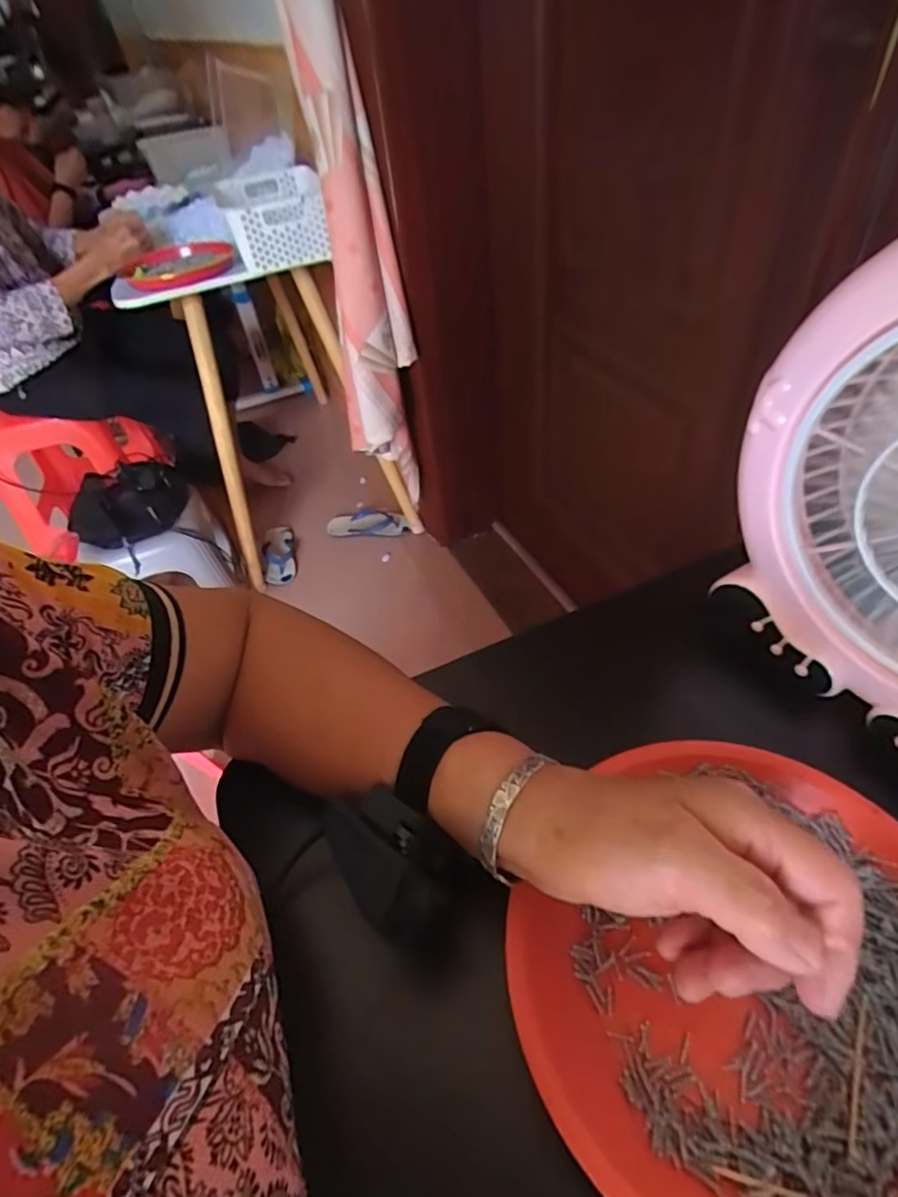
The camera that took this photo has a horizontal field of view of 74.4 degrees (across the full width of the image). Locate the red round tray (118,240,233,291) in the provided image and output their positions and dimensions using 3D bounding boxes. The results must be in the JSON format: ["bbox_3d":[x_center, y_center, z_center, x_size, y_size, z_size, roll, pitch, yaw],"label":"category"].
[{"bbox_3d":[-0.537,-0.668,1.177,0.217,0.020,0.256,-9,47,-1],"label":"red round tray"}]

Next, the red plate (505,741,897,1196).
[{"bbox_3d":[0.125,0.157,0.254,0.170,0.027,0.196,31,58,30],"label":"red plate"}]

